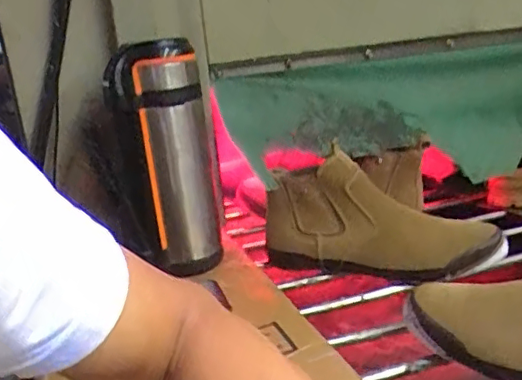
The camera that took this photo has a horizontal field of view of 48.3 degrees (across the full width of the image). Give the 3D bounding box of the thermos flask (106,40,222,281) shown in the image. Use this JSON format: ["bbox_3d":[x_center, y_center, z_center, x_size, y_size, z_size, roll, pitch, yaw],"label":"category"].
[{"bbox_3d":[-0.106,-0.036,0.682,0.097,0.260,0.074,-6,17,-4],"label":"thermos flask"}]

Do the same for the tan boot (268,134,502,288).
[{"bbox_3d":[0.146,0.032,0.727,0.285,0.139,0.083,3,19,25],"label":"tan boot"}]

